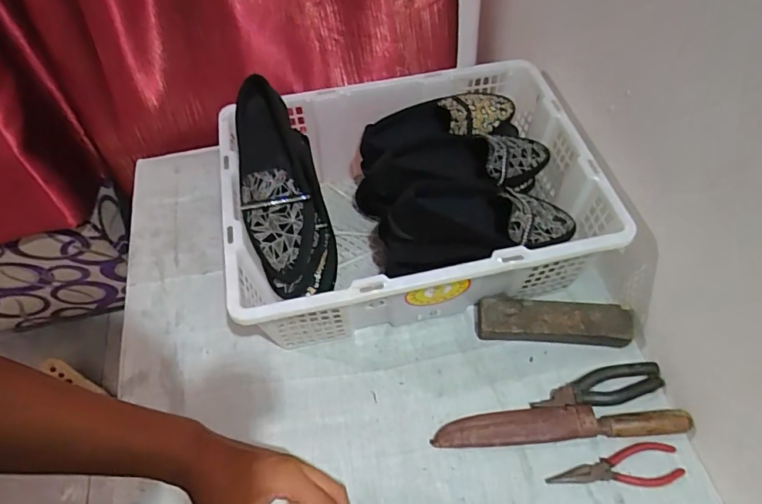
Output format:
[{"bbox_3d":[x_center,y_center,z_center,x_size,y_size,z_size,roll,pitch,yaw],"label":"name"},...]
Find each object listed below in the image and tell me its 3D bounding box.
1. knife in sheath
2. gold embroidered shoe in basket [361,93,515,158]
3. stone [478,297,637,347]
[{"bbox_3d":[0.214,0.208,0.593,0.294,0.024,0.041,-3,56,-1],"label":"knife in sheath"},{"bbox_3d":[0.089,-0.183,0.722,0.235,0.063,0.089,-16,57,-9],"label":"gold embroidered shoe in basket"},{"bbox_3d":[0.230,0.095,0.662,0.199,0.040,0.055,4,56,4],"label":"stone"}]

